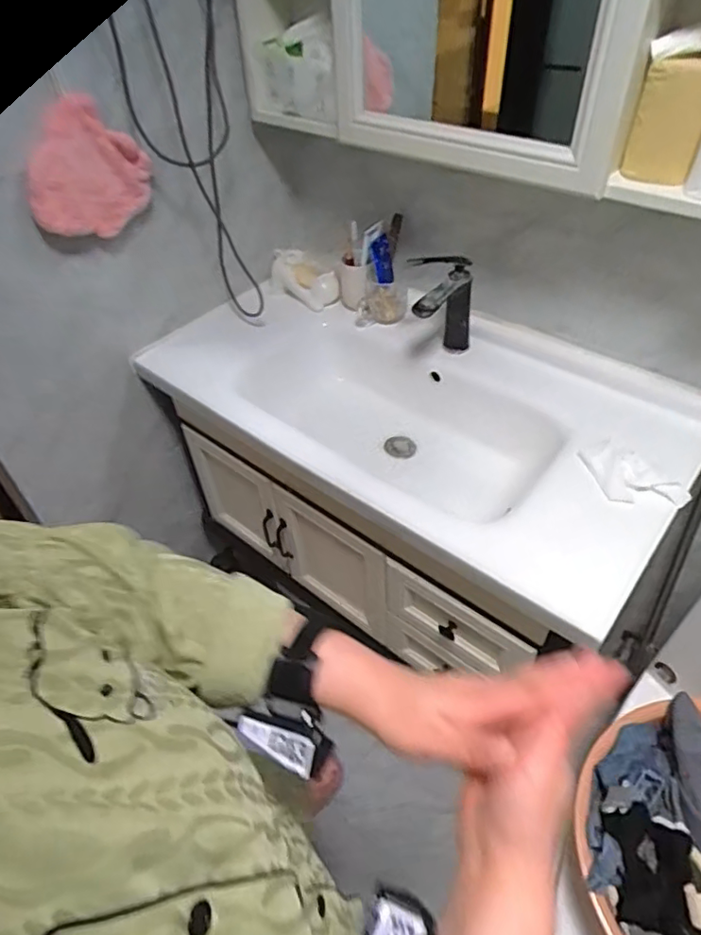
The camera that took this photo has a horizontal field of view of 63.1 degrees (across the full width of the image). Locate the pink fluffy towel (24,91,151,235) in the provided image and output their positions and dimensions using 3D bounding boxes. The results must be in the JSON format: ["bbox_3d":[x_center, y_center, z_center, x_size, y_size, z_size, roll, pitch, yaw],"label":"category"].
[{"bbox_3d":[-0.385,-0.435,0.838,0.045,0.174,0.189,29,52,30],"label":"pink fluffy towel"}]

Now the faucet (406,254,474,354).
[{"bbox_3d":[0.143,-0.266,0.989,0.143,0.182,0.065,-34,51,-29],"label":"faucet"}]

